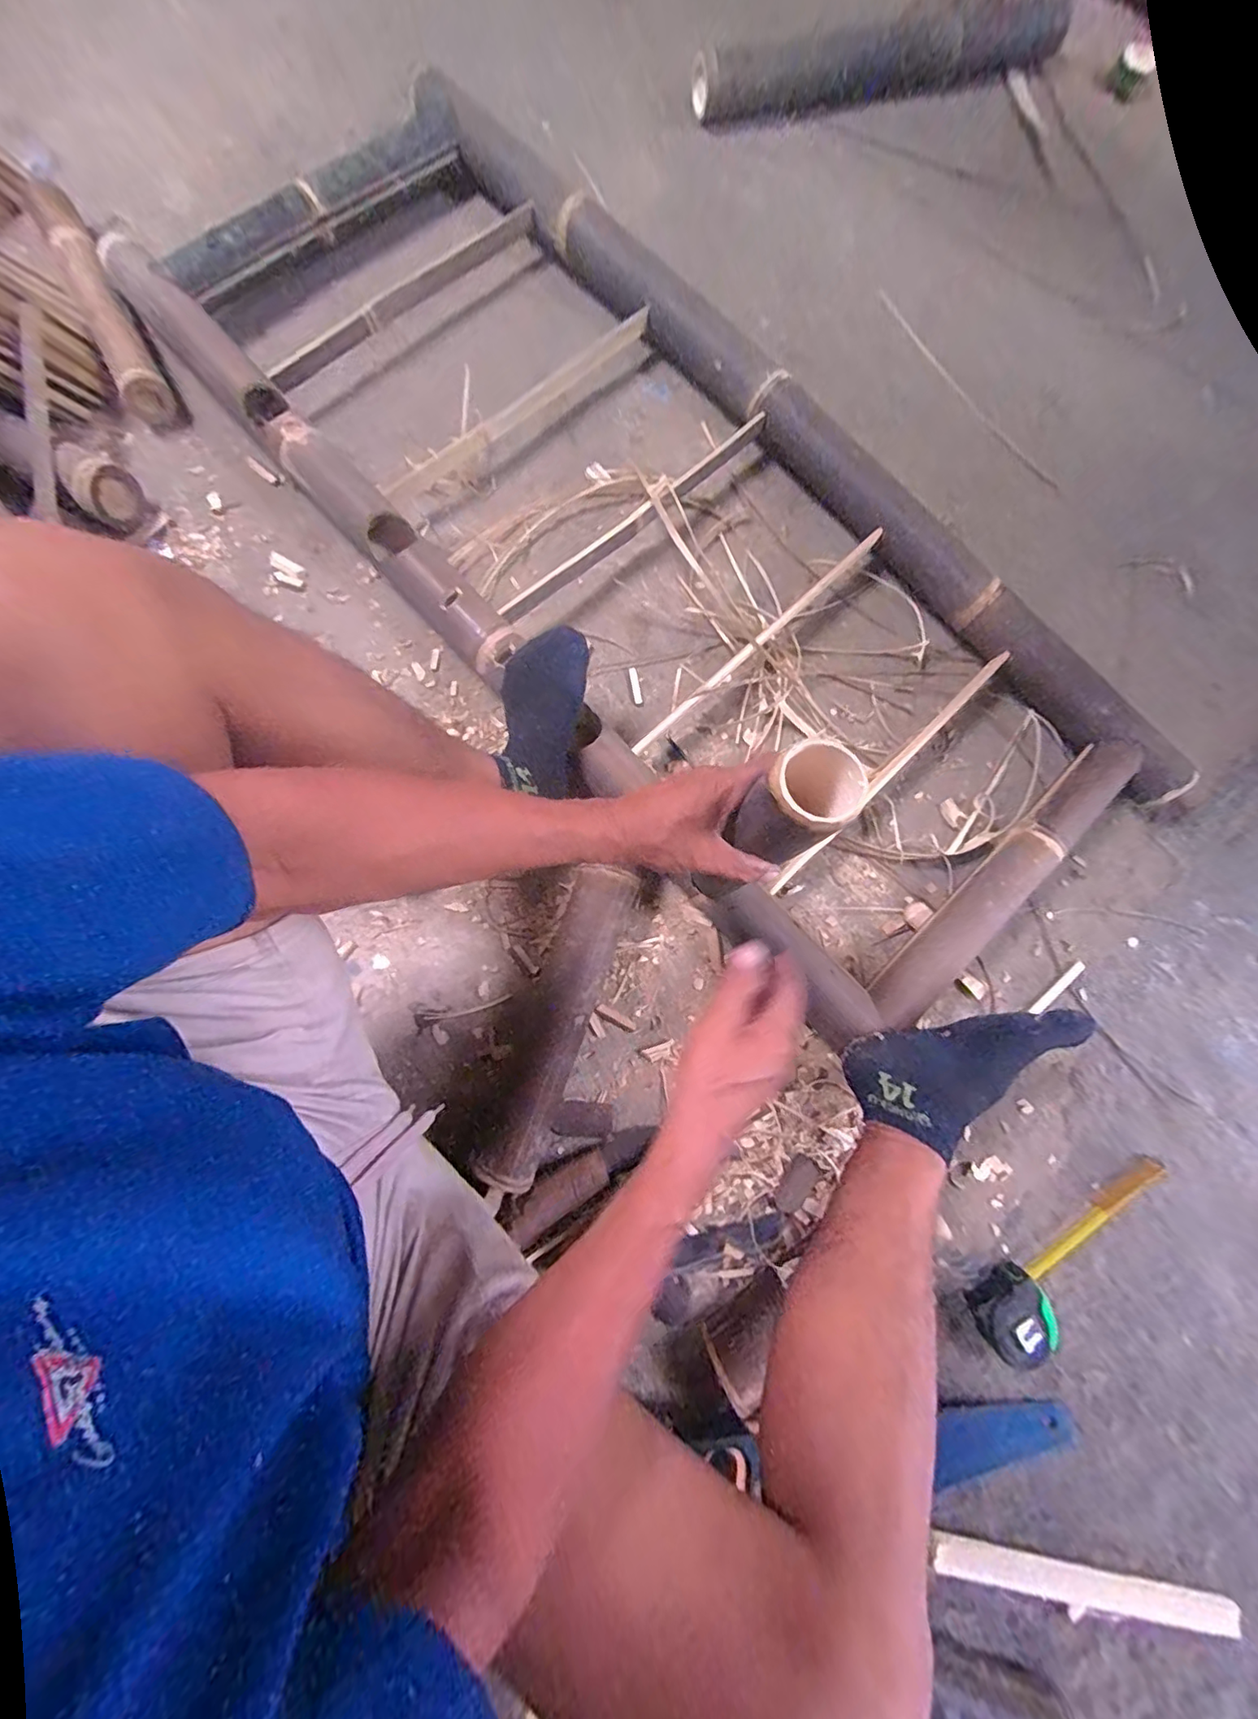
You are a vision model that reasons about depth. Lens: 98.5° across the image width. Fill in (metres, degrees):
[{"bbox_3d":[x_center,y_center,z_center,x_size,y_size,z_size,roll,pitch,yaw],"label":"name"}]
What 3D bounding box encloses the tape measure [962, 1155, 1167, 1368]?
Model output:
[{"bbox_3d":[0.509,0.447,0.613,0.284,0.042,0.083,-35,81,-6],"label":"tape measure"}]

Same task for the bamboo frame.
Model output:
[{"bbox_3d":[0.025,-0.433,0.688,0.605,0.119,1.349,-44,88,-11],"label":"bamboo frame"}]

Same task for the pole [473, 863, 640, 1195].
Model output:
[{"bbox_3d":[-0.081,0.173,0.610,0.078,0.073,0.360,19,80,4],"label":"pole"}]

